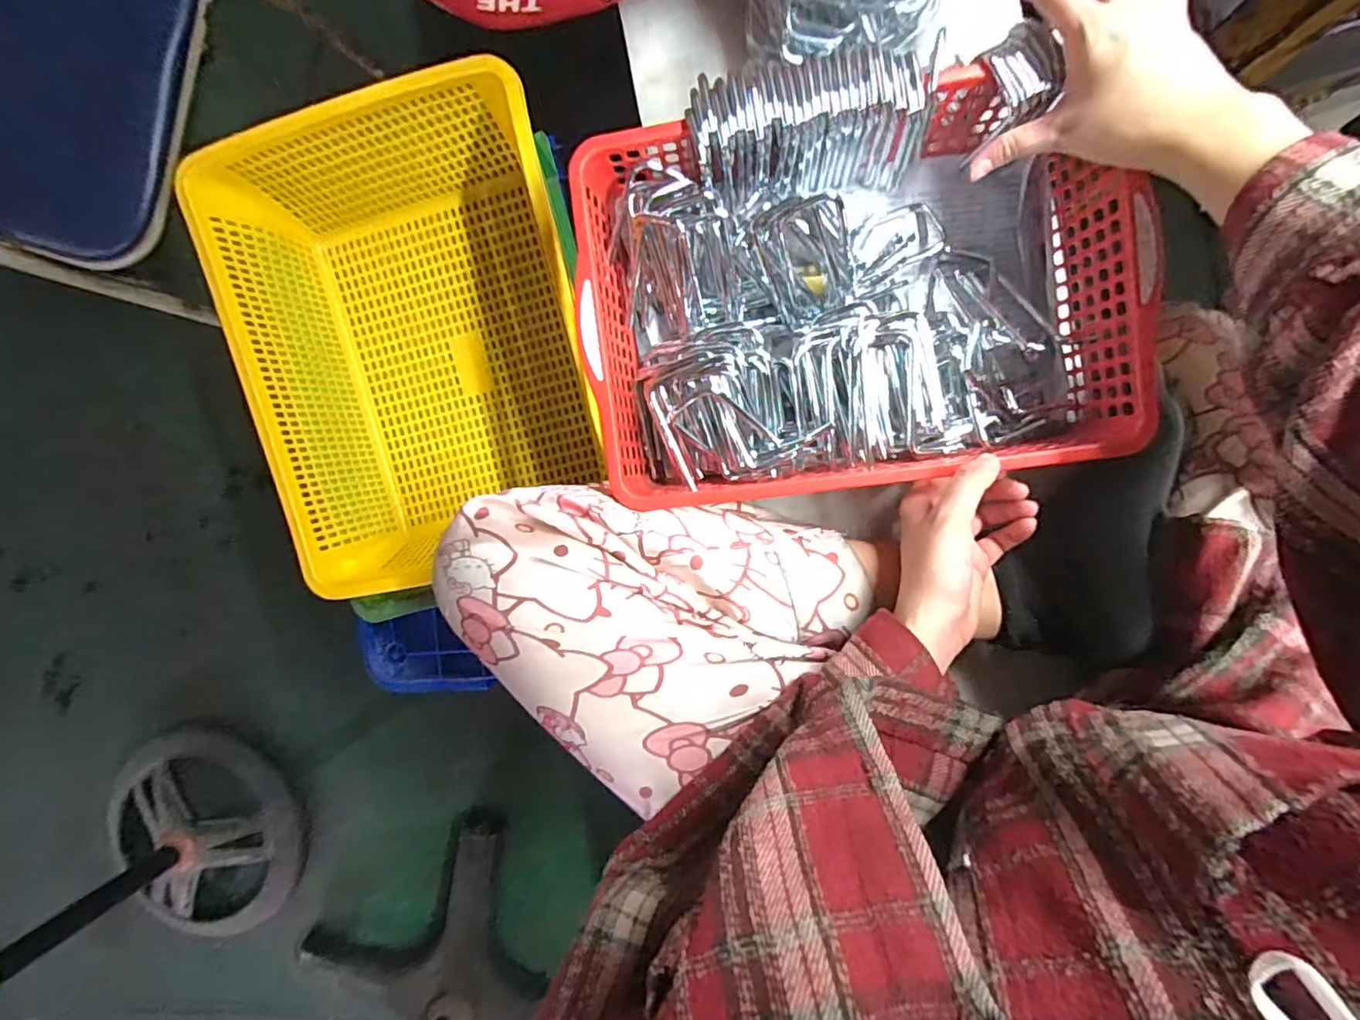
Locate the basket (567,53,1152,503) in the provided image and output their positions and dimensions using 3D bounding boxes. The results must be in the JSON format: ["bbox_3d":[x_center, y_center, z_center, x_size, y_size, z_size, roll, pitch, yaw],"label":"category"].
[{"bbox_3d":[0.120,-0.148,0.434,0.358,0.093,0.254,-6,93,7],"label":"basket"}]

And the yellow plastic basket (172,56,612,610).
[{"bbox_3d":[-0.219,-0.151,0.570,0.285,0.187,0.382,-14,92,8],"label":"yellow plastic basket"}]

